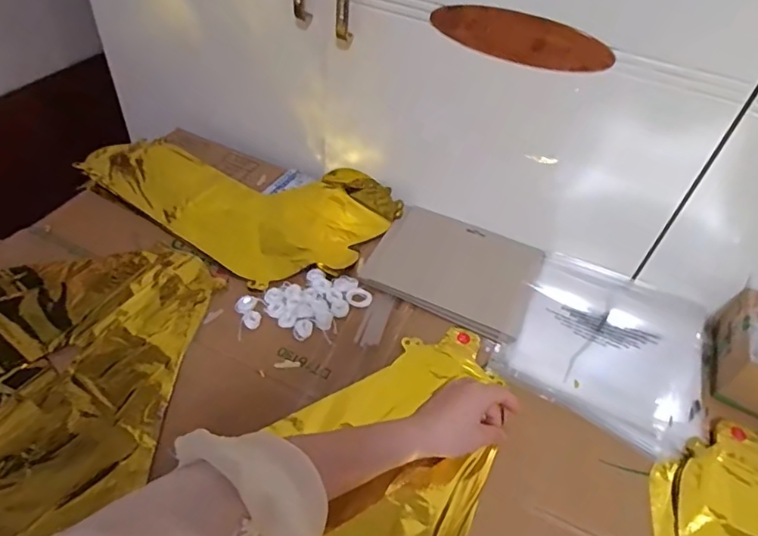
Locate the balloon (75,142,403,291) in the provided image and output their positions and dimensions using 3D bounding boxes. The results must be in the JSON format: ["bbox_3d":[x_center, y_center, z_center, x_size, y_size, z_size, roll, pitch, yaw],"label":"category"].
[{"bbox_3d":[-0.194,-0.109,0.750,0.419,0.035,0.244,30,52,19],"label":"balloon"}]

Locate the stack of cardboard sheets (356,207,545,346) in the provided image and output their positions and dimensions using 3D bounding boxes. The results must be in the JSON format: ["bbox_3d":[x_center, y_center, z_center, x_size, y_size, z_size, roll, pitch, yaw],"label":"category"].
[{"bbox_3d":[0.096,0.000,0.680,0.201,0.014,0.158,22,50,13],"label":"stack of cardboard sheets"}]

